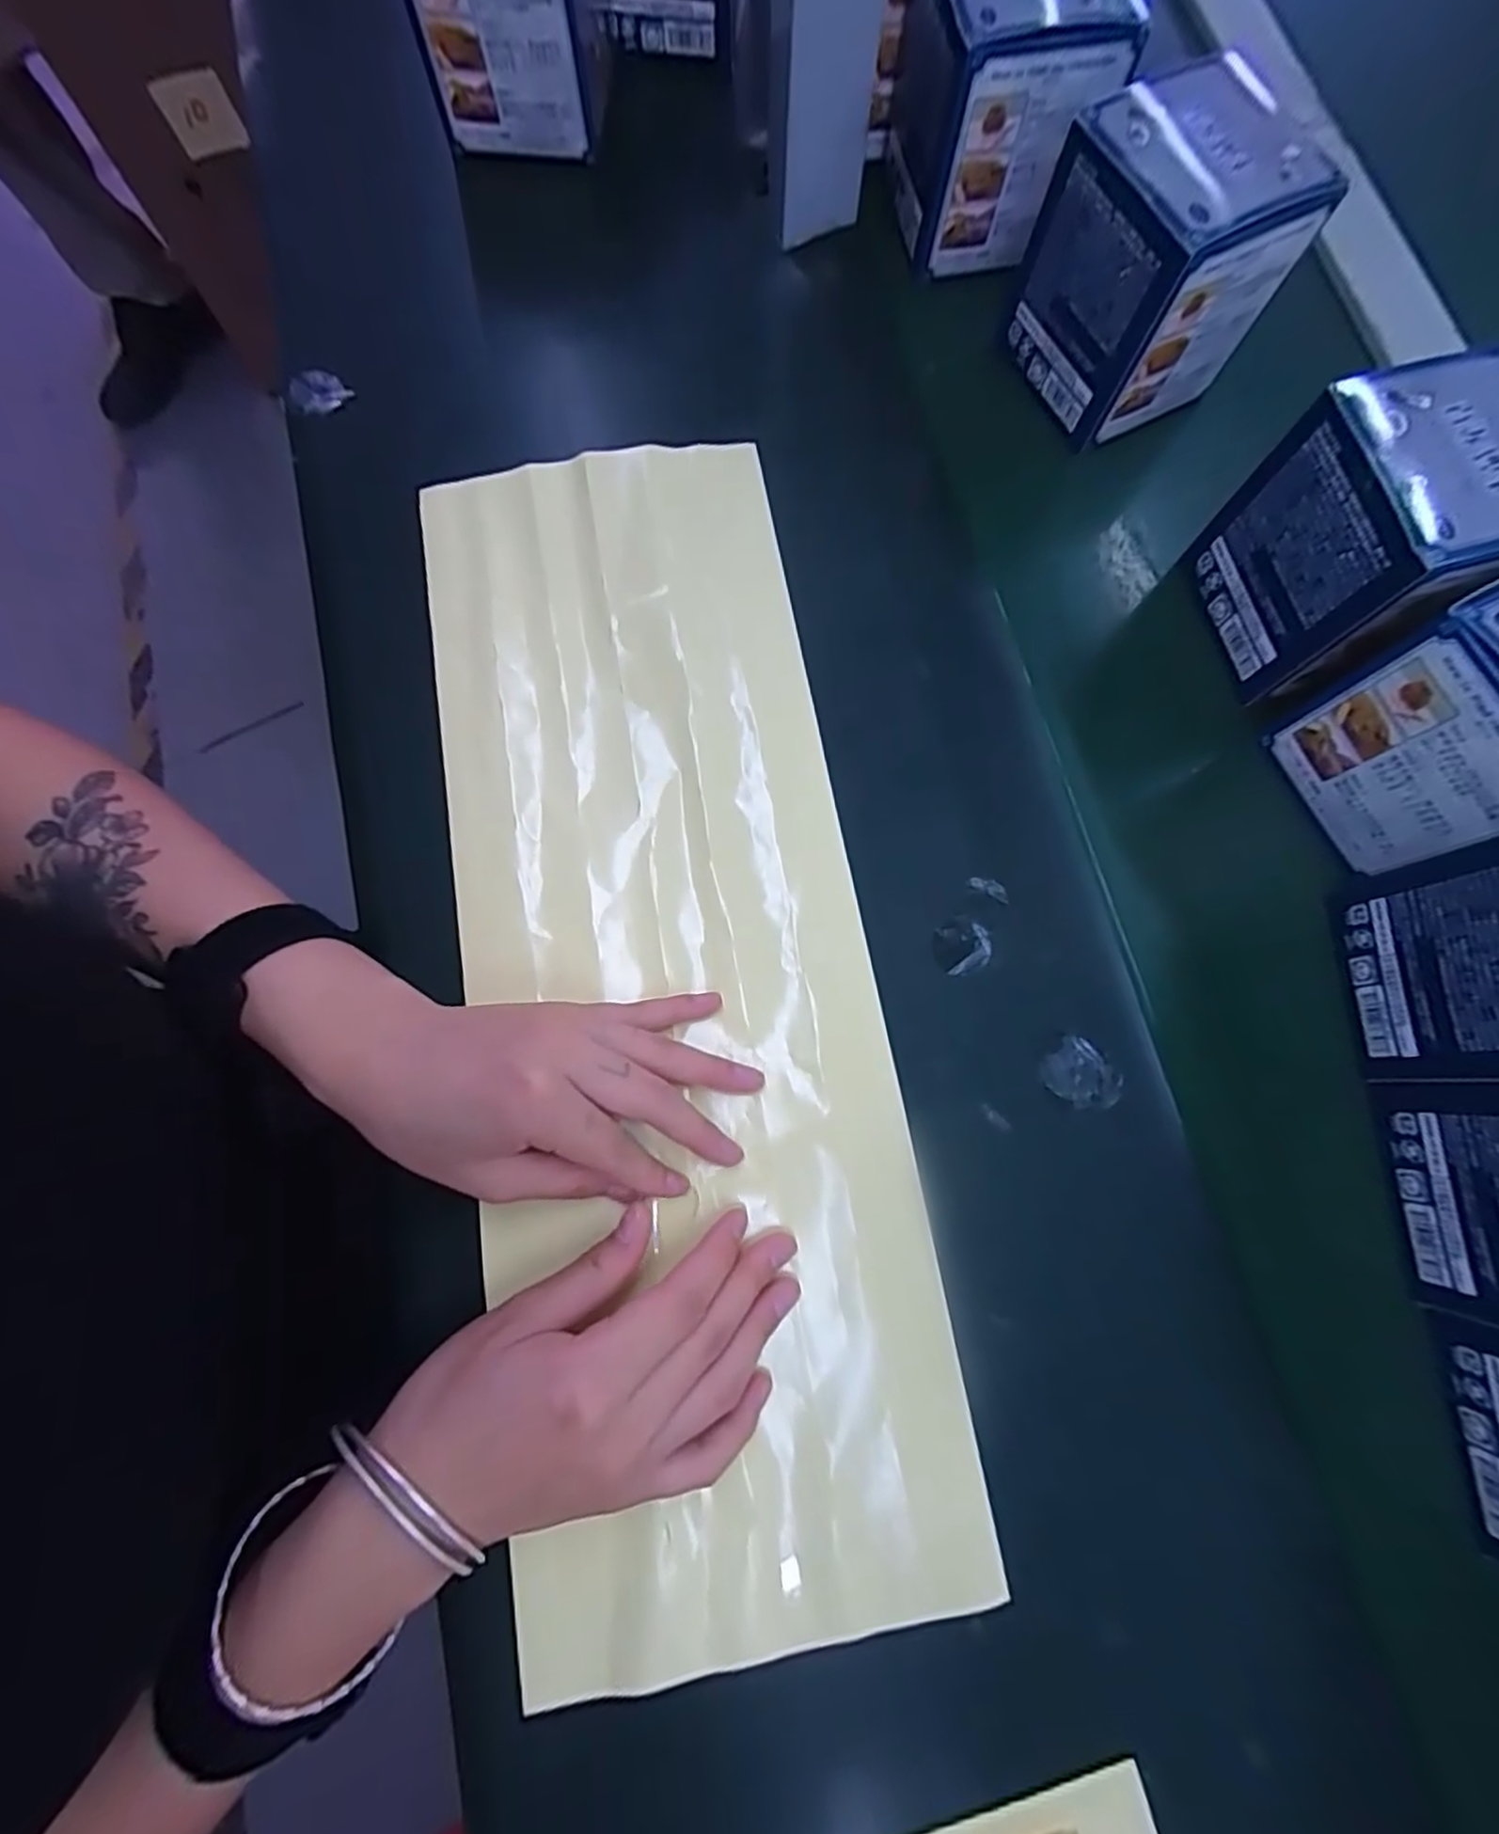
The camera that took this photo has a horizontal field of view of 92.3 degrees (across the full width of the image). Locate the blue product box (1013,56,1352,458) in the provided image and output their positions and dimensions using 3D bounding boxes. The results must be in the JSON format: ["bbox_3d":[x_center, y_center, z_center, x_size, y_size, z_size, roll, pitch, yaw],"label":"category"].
[{"bbox_3d":[0.178,-0.289,0.321,0.075,0.093,0.079,-28,77,-7],"label":"blue product box"}]

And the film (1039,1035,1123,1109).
[{"bbox_3d":[0.134,0.064,0.288,0.030,0.004,0.025,41,79,10],"label":"film"}]

